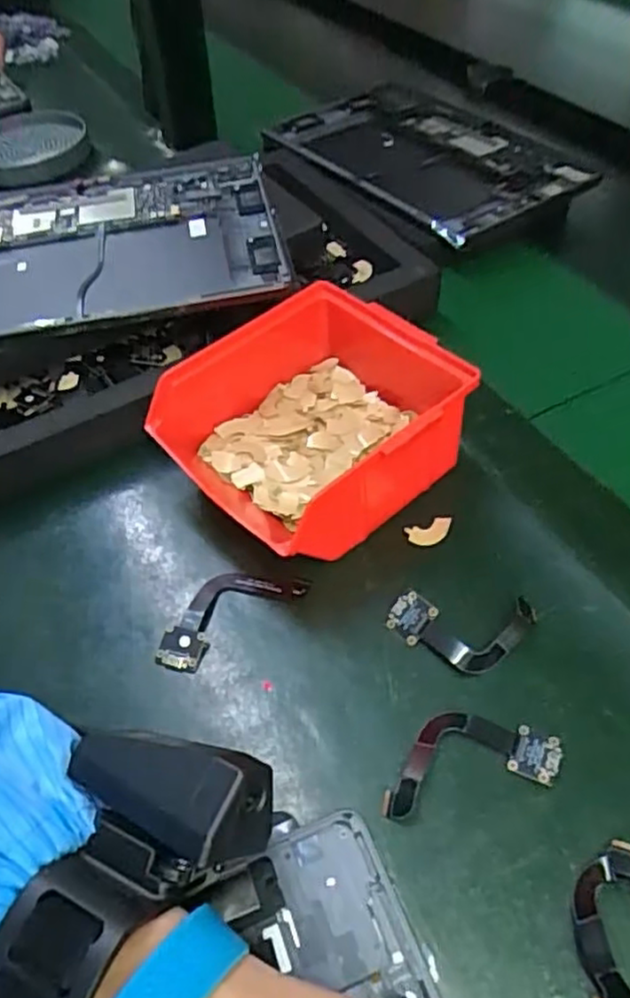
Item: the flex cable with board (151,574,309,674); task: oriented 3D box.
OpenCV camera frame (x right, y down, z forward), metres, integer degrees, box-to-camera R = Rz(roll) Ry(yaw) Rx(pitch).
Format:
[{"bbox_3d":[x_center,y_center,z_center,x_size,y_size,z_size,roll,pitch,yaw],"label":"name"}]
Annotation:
[{"bbox_3d":[-0.044,0.053,0.342,0.078,0.004,0.034,-32,56,-19],"label":"flex cable with board"}]

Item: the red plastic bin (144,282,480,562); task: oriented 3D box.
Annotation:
[{"bbox_3d":[0.005,-0.042,0.372,0.144,0.066,0.122,-34,56,-20],"label":"red plastic bin"}]

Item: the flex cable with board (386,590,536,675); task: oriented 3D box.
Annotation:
[{"bbox_3d":[0.068,0.061,0.320,0.067,0.010,0.036,1,52,6],"label":"flex cable with board"}]

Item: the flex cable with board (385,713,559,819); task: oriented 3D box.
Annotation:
[{"bbox_3d":[0.063,0.106,0.289,0.076,0.004,0.035,-12,51,-4],"label":"flex cable with board"}]

